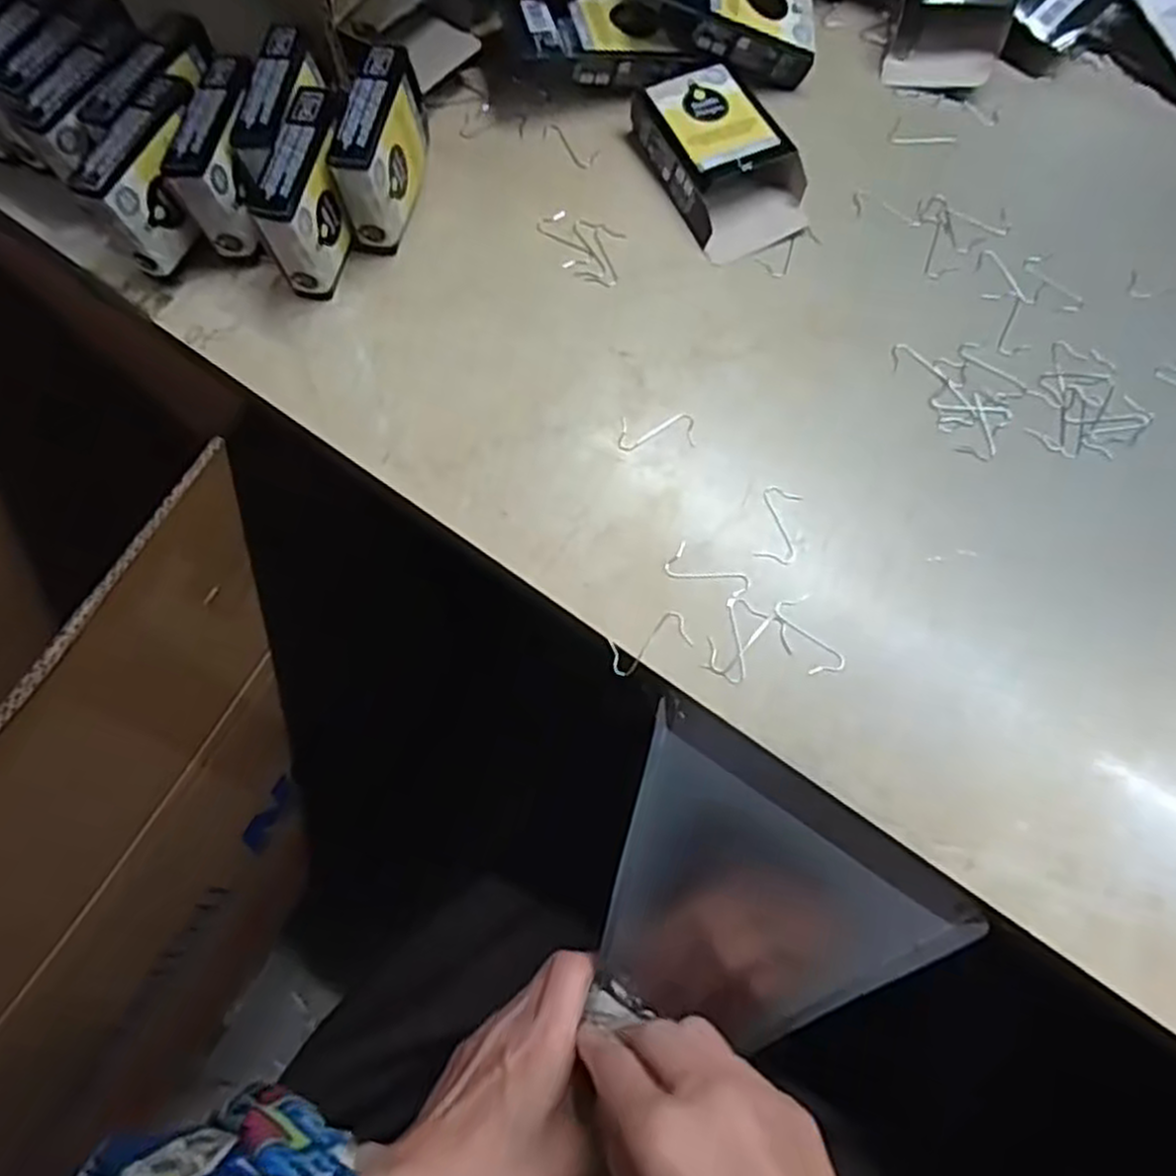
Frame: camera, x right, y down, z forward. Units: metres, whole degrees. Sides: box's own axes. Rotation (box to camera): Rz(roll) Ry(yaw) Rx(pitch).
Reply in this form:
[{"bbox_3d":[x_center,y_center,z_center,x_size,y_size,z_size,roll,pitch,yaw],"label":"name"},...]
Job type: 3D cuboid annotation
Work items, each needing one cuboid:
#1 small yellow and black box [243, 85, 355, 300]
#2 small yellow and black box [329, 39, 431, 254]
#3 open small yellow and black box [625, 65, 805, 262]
[{"bbox_3d":[-0.126,-0.182,0.368,0.023,0.059,0.072,13,72,6],"label":"small yellow and black box"},{"bbox_3d":[-0.097,-0.209,0.377,0.021,0.058,0.075,11,72,6],"label":"small yellow and black box"},{"bbox_3d":[0.067,-0.214,0.392,0.058,0.025,0.096,-26,72,-7],"label":"open small yellow and black box"}]

